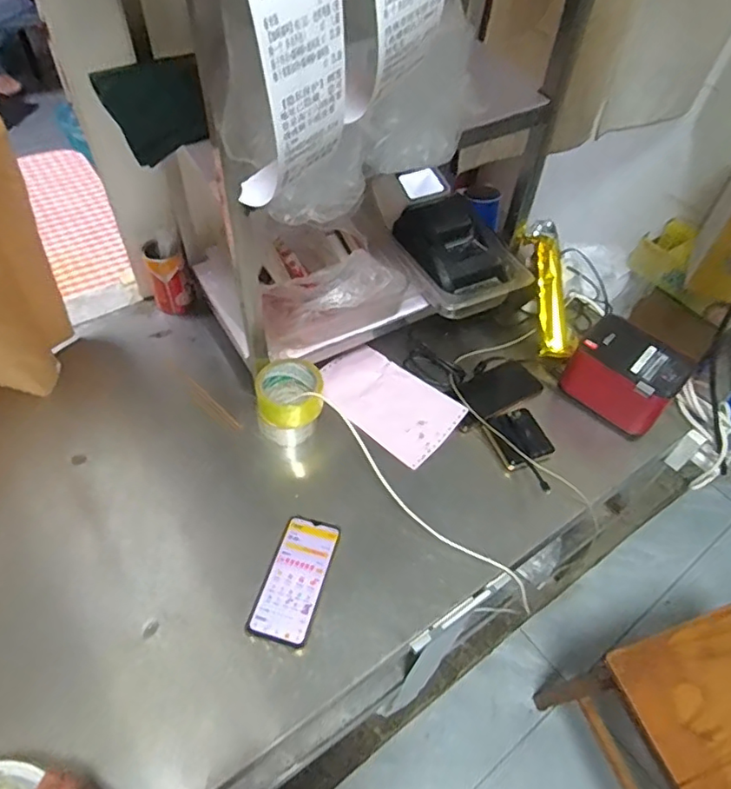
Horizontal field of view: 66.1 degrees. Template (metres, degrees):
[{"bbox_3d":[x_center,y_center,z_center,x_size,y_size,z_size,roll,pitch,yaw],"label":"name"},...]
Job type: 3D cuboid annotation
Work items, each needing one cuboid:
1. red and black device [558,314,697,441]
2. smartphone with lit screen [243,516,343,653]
[{"bbox_3d":[0.415,-0.029,0.908,0.160,0.096,0.148,37,59,24],"label":"red and black device"},{"bbox_3d":[-0.089,0.237,0.727,0.075,0.012,0.162,14,54,9],"label":"smartphone with lit screen"}]

